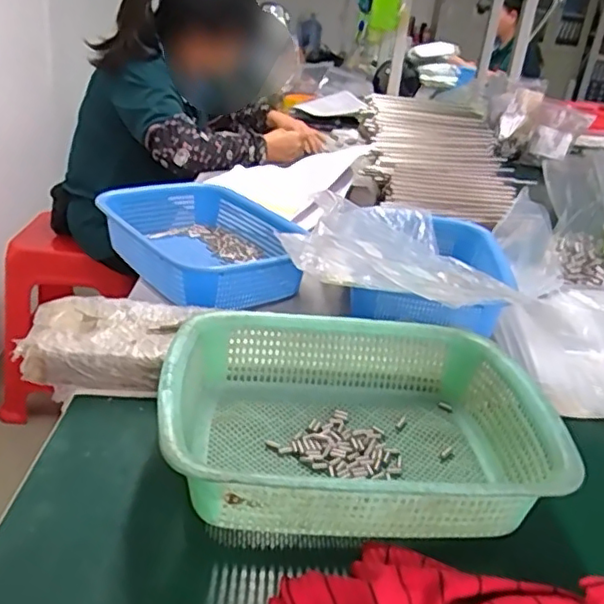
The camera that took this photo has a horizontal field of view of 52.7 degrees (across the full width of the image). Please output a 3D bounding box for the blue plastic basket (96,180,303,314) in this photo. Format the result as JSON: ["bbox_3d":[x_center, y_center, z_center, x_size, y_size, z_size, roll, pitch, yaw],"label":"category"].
[{"bbox_3d":[-0.132,-0.079,0.796,0.202,0.074,0.271,-13,33,-30],"label":"blue plastic basket"}]

